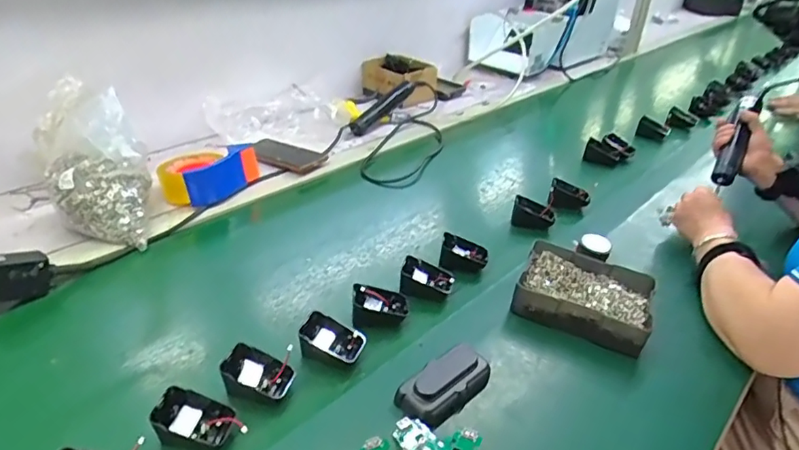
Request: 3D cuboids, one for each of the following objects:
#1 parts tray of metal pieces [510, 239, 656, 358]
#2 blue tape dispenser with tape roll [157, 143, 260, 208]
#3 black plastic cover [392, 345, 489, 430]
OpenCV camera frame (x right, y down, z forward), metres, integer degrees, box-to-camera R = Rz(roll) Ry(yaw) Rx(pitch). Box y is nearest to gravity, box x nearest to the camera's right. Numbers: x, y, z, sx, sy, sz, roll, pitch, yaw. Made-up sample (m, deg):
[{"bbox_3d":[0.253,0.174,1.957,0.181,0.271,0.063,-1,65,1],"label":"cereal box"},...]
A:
[{"bbox_3d":[0.235,0.089,0.678,0.157,0.049,0.124,14,34,19],"label":"parts tray of metal pieces"},{"bbox_3d":[-0.315,-0.087,0.868,0.101,0.065,0.140,20,37,27],"label":"blue tape dispenser with tape roll"},{"bbox_3d":[0.048,0.167,0.547,0.102,0.037,0.048,-25,41,-36],"label":"black plastic cover"}]

